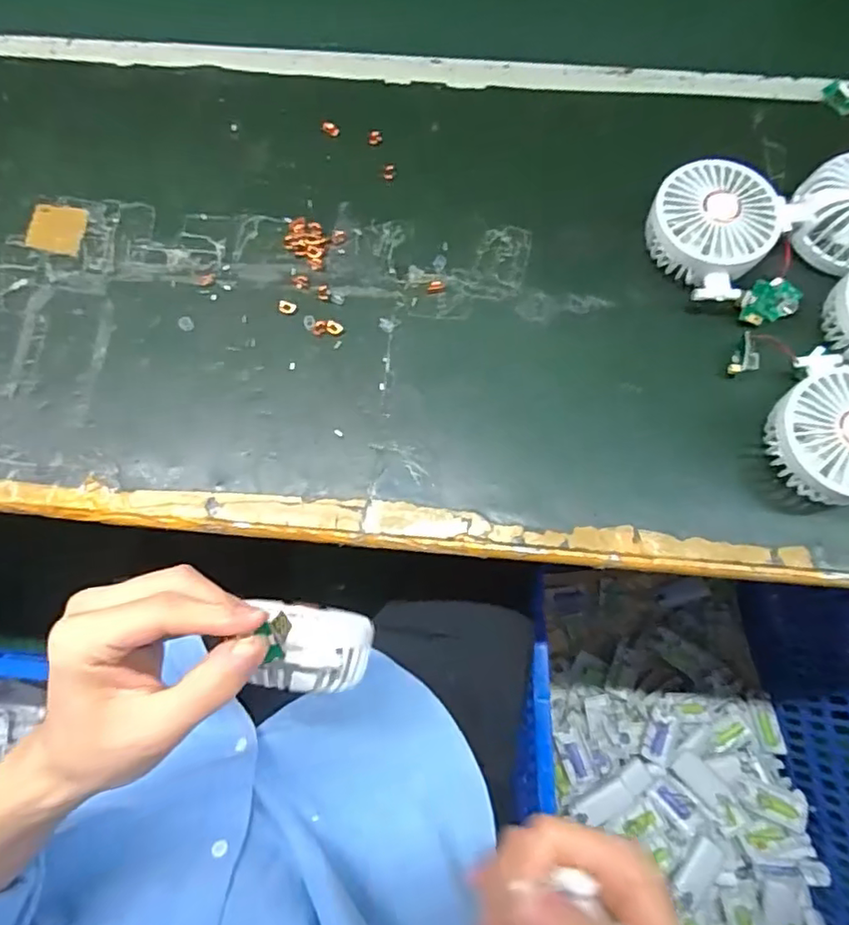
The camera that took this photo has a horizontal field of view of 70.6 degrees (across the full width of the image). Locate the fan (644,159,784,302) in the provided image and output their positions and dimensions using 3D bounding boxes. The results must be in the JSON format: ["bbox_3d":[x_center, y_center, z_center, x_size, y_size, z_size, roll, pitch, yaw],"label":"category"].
[{"bbox_3d":[0.216,-0.177,0.461,0.088,0.049,0.102,32,77,8],"label":"fan"}]

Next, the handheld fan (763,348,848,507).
[{"bbox_3d":[0.278,-0.024,0.412,0.090,0.050,0.108,-12,75,-3],"label":"handheld fan"}]

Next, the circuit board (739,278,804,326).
[{"bbox_3d":[0.262,-0.124,0.457,0.049,0.010,0.031,-20,102,-7],"label":"circuit board"}]

